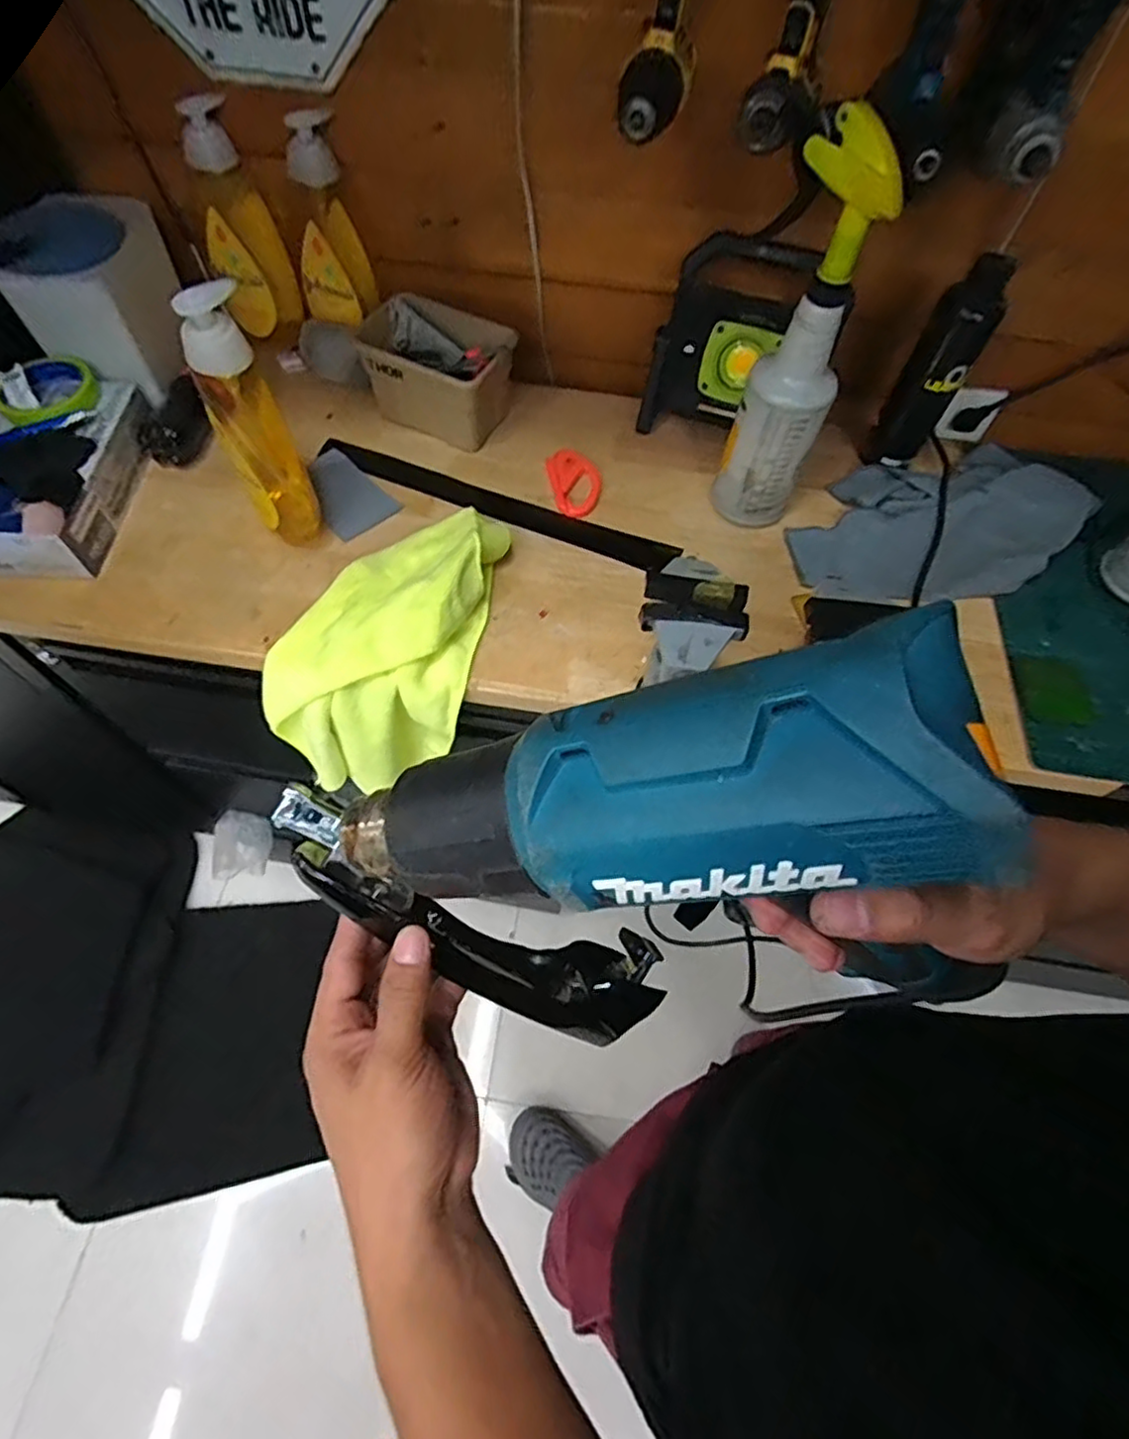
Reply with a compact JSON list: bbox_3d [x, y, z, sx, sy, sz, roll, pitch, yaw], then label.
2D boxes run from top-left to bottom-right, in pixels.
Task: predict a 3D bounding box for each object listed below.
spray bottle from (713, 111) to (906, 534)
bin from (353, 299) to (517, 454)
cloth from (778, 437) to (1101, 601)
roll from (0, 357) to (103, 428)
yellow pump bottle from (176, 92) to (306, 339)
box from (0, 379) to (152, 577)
[{"bbox_3d":[0.216,-0.328,0.609,0.084,0.328,0.075,6,62,0],"label":"spray bottle"},{"bbox_3d":[-0.140,-0.396,0.763,0.152,0.099,0.103,22,63,9],"label":"bin"},{"bbox_3d":[0.419,-0.222,0.742,0.347,0.042,0.185,-11,63,-9],"label":"cloth"},{"bbox_3d":[-0.530,-0.337,0.681,0.098,0.028,0.077,-40,70,-21],"label":"roll"},{"bbox_3d":[-0.364,-0.548,0.738,0.086,0.198,0.066,-21,65,-13],"label":"yellow pump bottle"},{"bbox_3d":[-0.525,-0.257,0.684,0.125,0.064,0.234,5,62,0],"label":"box"}]

